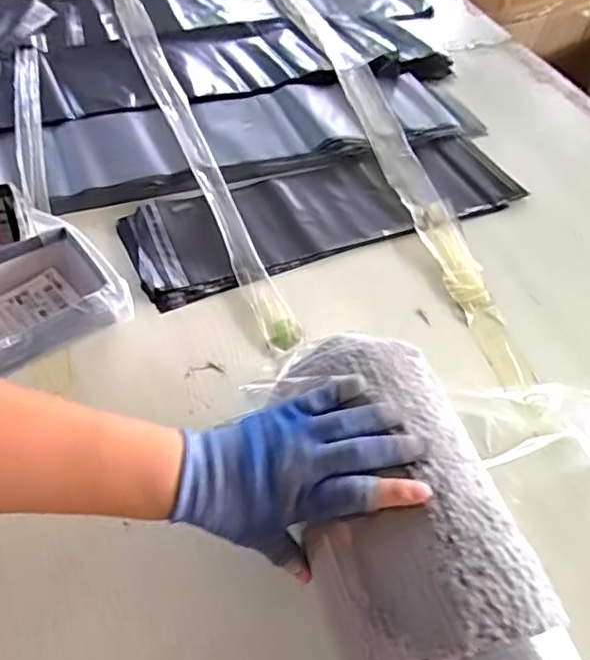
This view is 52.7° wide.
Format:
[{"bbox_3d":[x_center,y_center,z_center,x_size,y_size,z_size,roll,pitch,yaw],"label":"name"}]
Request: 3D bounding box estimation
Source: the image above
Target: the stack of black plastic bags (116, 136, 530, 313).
[{"bbox_3d":[0.048,-0.163,0.794,0.530,0.030,0.166,-18,55,-18],"label":"stack of black plastic bags"}]

